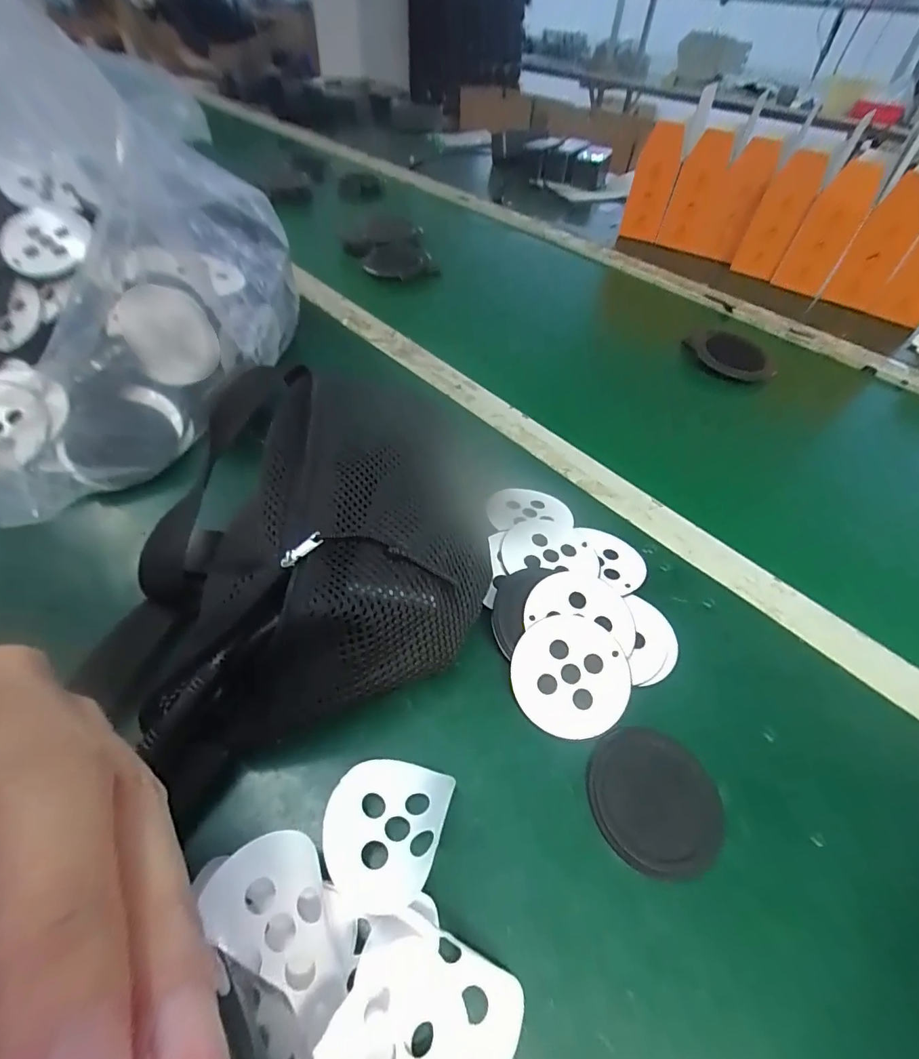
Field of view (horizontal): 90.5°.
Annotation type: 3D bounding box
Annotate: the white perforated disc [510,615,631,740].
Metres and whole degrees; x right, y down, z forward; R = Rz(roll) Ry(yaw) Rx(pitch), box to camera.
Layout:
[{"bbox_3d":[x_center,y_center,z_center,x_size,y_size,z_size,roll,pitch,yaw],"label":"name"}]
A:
[{"bbox_3d":[0.060,0.078,0.244,0.062,0.004,0.060,0,67,0],"label":"white perforated disc"}]

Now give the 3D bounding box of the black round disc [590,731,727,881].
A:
[{"bbox_3d":[0.093,0.127,0.217,0.061,0.004,0.060,3,50,-3],"label":"black round disc"}]

